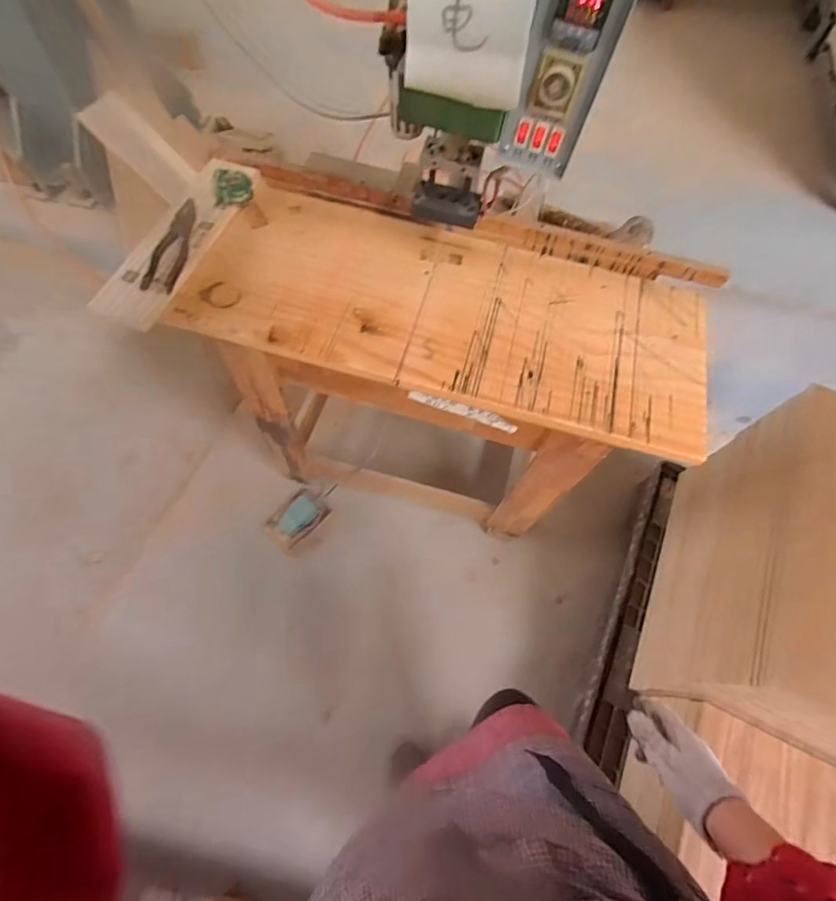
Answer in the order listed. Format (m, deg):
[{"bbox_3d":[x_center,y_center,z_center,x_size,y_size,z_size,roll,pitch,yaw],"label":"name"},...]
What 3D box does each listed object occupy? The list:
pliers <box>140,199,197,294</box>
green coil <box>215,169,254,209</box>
[{"bbox_3d":[-0.380,-0.320,0.710,0.048,0.011,0.193,0,64,-3],"label":"pliers"},{"bbox_3d":[-0.302,-0.428,0.746,0.065,0.031,0.052,-13,65,-9],"label":"green coil"}]

